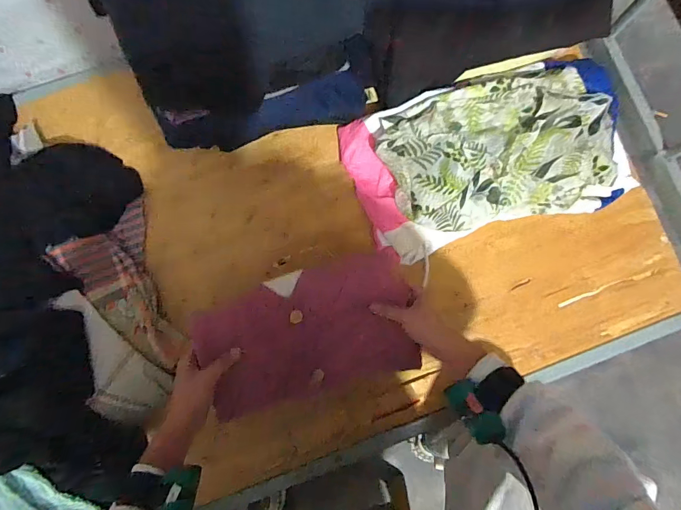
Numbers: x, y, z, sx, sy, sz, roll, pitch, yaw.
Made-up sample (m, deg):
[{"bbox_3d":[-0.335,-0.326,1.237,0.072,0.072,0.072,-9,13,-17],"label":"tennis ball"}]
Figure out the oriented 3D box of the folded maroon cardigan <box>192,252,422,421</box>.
[{"bbox_3d":[-0.046,0.119,0.581,0.316,0.033,0.183,-15,83,-3],"label":"folded maroon cardigan"}]

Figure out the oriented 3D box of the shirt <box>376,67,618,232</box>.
[{"bbox_3d":[0.278,-0.187,0.688,0.405,0.053,0.251,-11,83,-2],"label":"shirt"}]

